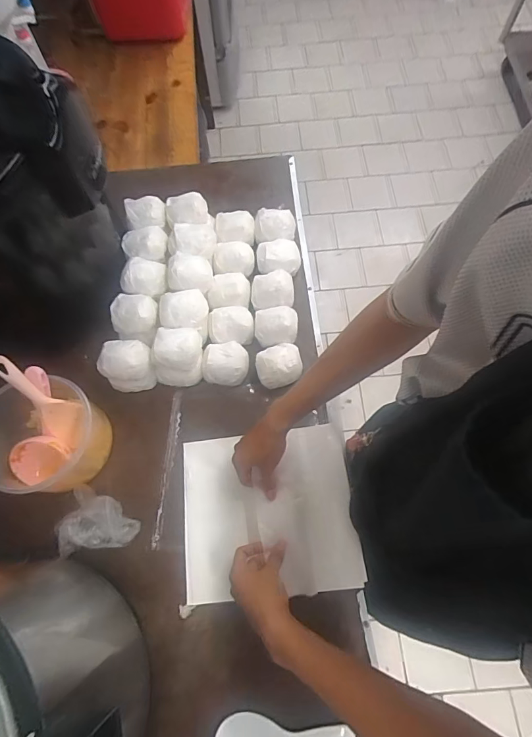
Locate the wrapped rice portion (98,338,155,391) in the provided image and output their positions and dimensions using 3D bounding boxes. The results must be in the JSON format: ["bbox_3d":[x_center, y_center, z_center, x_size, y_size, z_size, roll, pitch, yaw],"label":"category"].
[{"bbox_3d":[-0.246,-0.008,0.711,0.091,0.083,0.076,-12,69,-3],"label":"wrapped rice portion"}]

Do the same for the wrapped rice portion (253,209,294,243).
[{"bbox_3d":[0.018,-0.295,0.822,0.081,0.033,0.072,-6,69,-1],"label":"wrapped rice portion"}]

